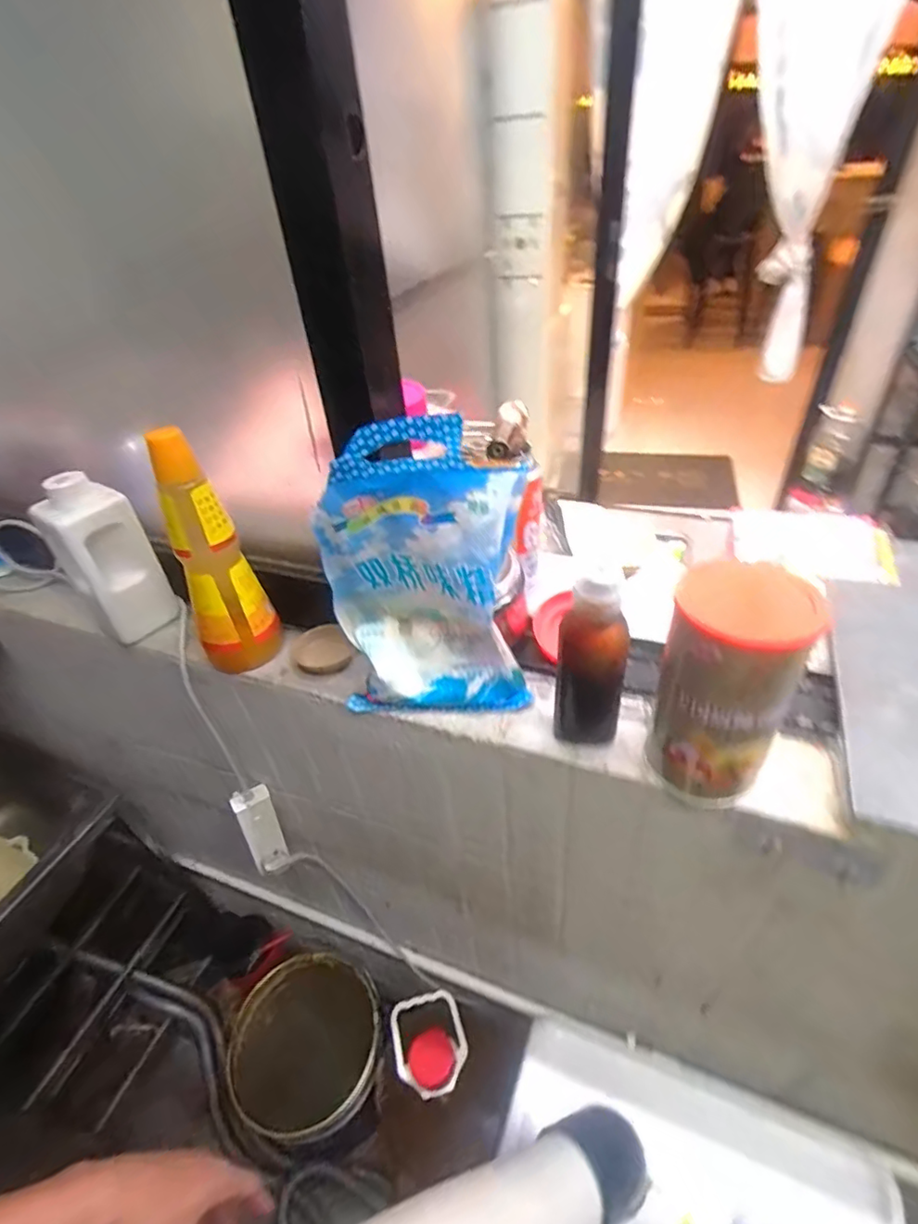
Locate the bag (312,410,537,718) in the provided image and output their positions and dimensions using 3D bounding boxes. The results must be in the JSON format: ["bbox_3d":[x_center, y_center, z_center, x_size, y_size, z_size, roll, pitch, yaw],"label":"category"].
[{"bbox_3d":[-0.030,-0.028,0.525,0.177,0.297,0.074,-11,39,-7],"label":"bag"}]

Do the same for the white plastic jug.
[{"bbox_3d":[-0.430,-0.065,0.697,0.089,0.197,0.091,-33,46,-29],"label":"white plastic jug"}]

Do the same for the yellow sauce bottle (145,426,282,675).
[{"bbox_3d":[-0.273,-0.060,0.620,0.081,0.271,0.091,-25,43,-22],"label":"yellow sauce bottle"}]

